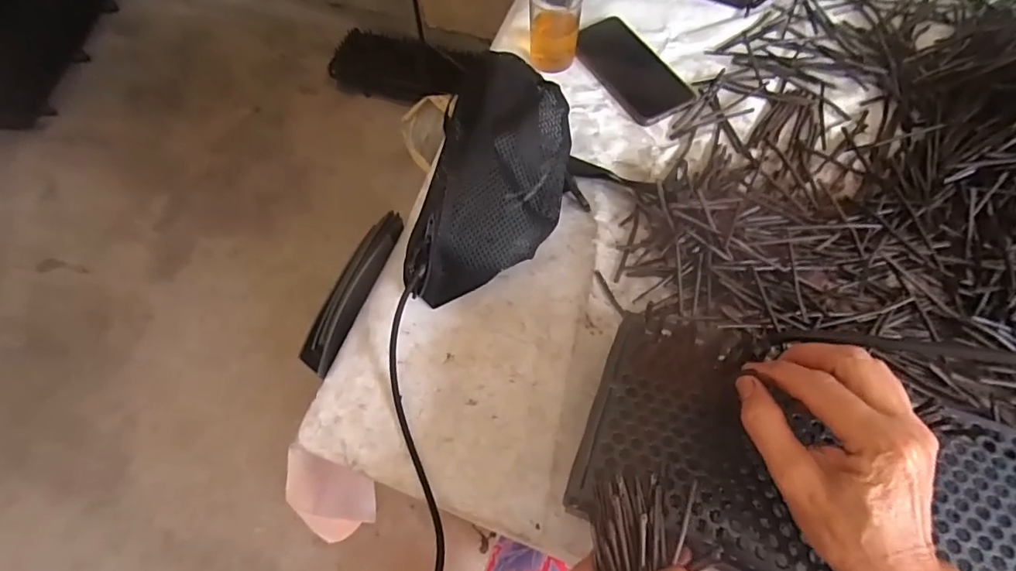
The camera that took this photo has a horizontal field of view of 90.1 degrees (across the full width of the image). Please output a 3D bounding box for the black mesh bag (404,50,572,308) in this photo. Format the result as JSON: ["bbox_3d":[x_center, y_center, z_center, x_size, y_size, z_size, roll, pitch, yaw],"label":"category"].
[{"bbox_3d":[-0.005,-0.113,0.472,0.116,0.110,0.267,10,64,7],"label":"black mesh bag"}]

